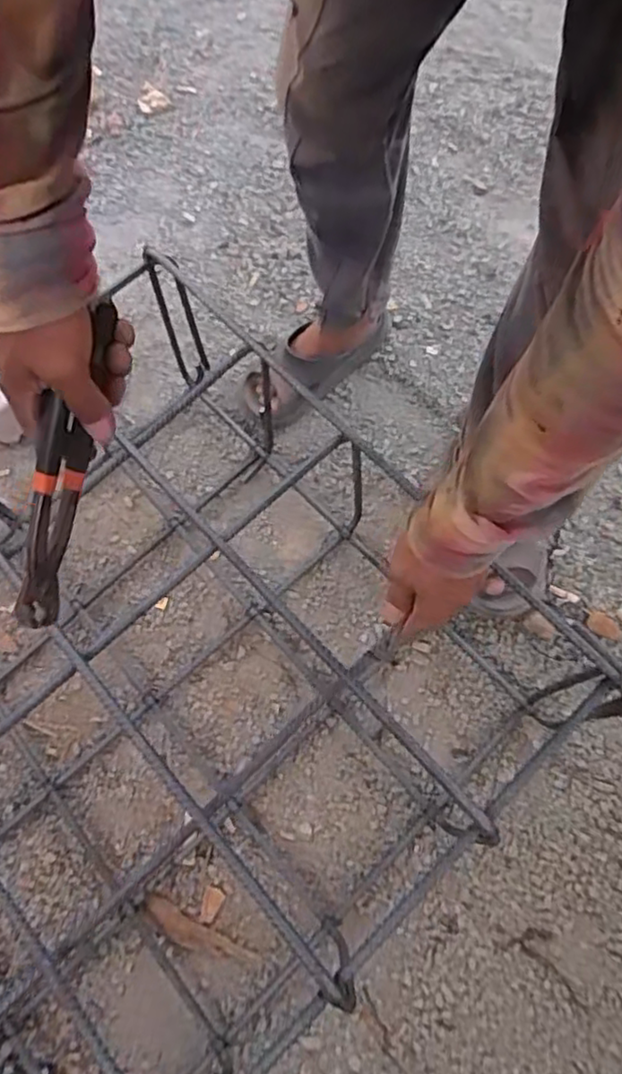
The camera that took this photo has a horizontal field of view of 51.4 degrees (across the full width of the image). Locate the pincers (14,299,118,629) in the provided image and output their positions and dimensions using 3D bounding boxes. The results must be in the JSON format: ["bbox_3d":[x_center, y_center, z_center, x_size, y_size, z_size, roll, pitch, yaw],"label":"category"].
[{"bbox_3d":[-0.166,-0.044,0.429,0.019,0.039,0.220,18,103,8],"label":"pincers"}]

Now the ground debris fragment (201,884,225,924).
[{"bbox_3d":[-0.114,0.418,0.736,0.023,0.004,0.036,13,71,6],"label":"ground debris fragment"}]

